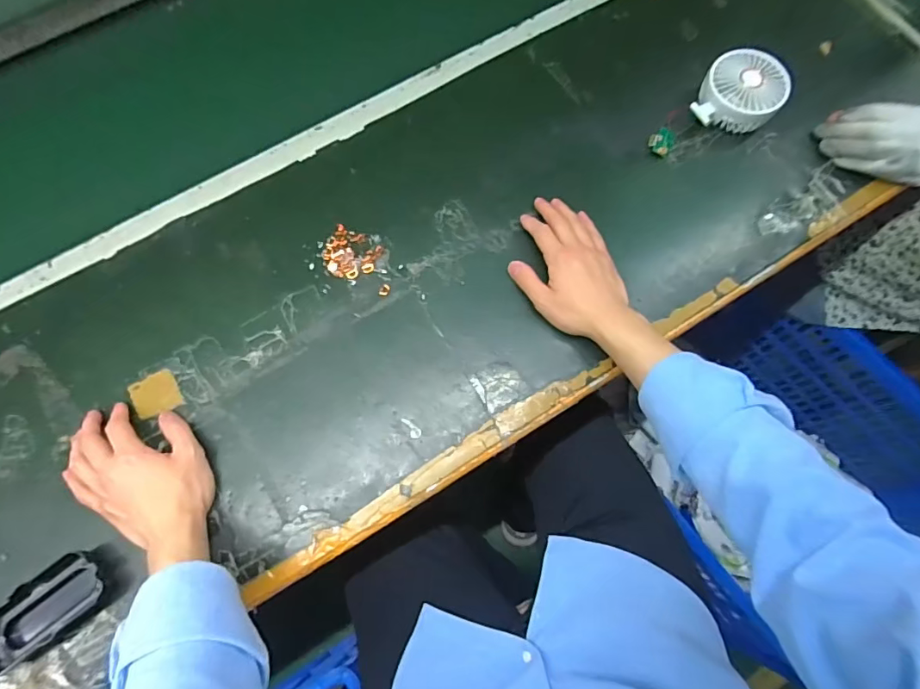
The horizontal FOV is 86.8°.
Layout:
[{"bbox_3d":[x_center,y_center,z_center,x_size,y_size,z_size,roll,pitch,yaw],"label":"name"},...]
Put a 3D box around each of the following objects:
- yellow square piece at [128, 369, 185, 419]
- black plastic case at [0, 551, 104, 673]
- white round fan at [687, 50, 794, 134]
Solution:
[{"bbox_3d":[-0.314,0.052,0.503,0.046,0.005,0.046,-28,77,-9],"label":"yellow square piece"},{"bbox_3d":[-0.372,0.234,0.429,0.109,0.024,0.049,-36,75,-8],"label":"black plastic case"},{"bbox_3d":[0.322,-0.285,0.560,0.086,0.053,0.086,-1,73,2],"label":"white round fan"}]

